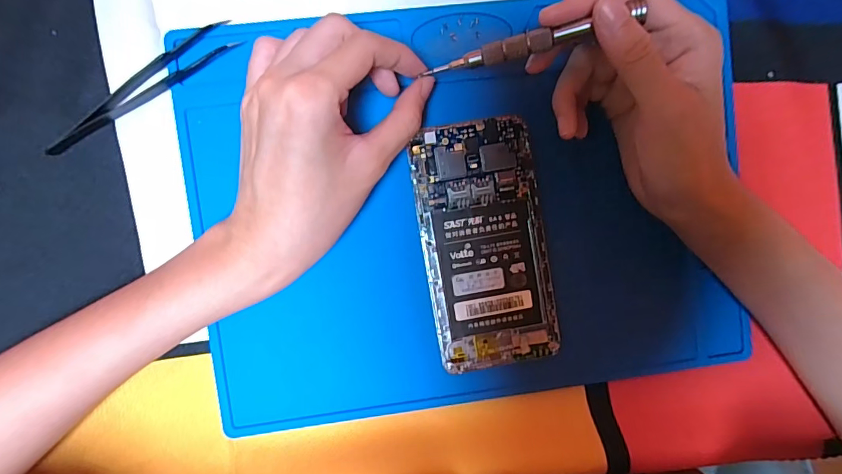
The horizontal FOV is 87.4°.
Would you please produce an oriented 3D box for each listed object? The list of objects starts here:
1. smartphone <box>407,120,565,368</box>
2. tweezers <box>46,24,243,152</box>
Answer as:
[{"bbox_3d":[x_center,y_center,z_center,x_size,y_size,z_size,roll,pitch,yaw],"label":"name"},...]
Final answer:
[{"bbox_3d":[0.037,0.005,0.256,0.069,0.008,0.140,-10,94,-4],"label":"smartphone"},{"bbox_3d":[-0.151,-0.079,0.237,0.114,0.008,0.013,-36,95,-2],"label":"tweezers"}]

